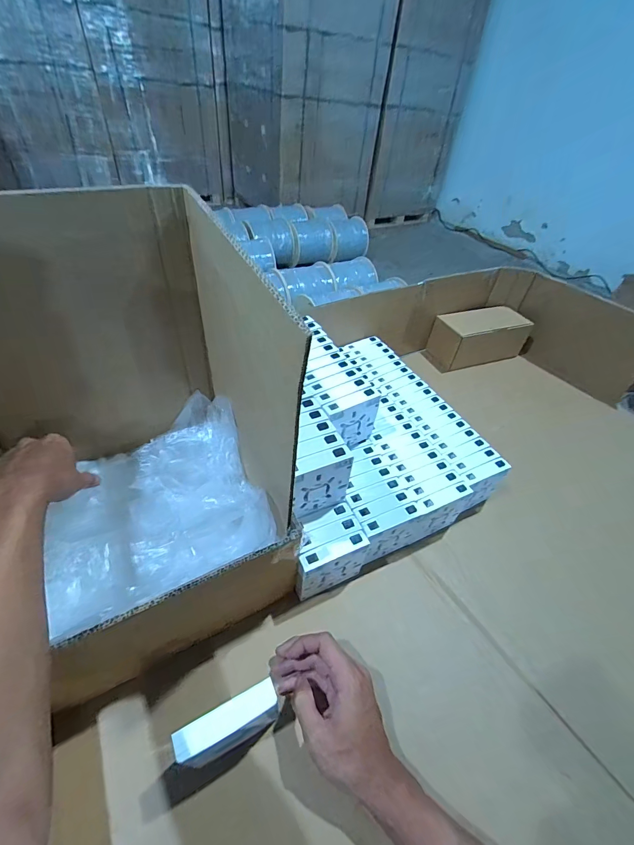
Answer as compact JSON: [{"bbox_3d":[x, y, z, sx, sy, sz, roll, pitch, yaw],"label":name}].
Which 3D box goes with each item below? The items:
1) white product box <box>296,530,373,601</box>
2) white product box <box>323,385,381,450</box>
[{"bbox_3d":[0.016,0.178,0.448,0.090,0.086,0.024,-15,49,-22],"label":"white product box"},{"bbox_3d":[0.046,-0.001,0.502,0.087,0.087,0.022,-20,51,-26],"label":"white product box"}]

